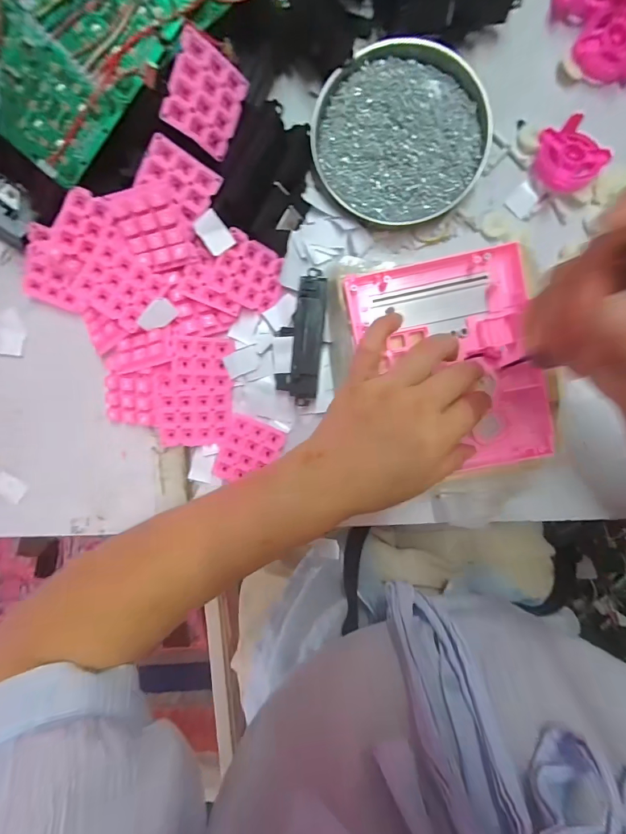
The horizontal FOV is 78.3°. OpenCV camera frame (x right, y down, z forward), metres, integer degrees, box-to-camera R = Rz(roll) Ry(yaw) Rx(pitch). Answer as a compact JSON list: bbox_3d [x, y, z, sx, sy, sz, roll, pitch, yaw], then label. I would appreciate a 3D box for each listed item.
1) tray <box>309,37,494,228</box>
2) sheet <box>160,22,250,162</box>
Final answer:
[{"bbox_3d":[0.070,-0.227,0.309,0.135,0.017,0.133,0,94,4],"label":"tray"},{"bbox_3d":[-0.076,-0.228,0.276,0.005,0.052,0.060,31,102,42],"label":"sheet"}]

